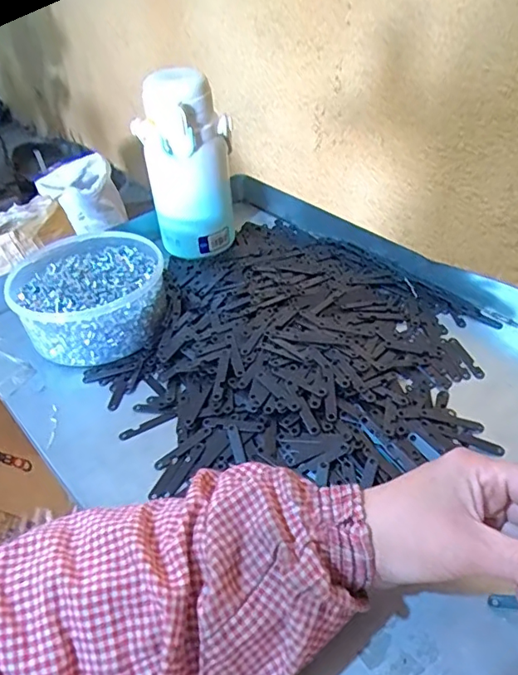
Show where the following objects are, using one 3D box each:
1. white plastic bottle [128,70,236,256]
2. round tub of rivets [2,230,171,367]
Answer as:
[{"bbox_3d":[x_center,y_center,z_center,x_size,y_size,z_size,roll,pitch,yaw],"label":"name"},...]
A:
[{"bbox_3d":[-0.081,-0.195,0.616,0.079,0.182,0.086,20,47,27],"label":"white plastic bottle"},{"bbox_3d":[-0.169,-0.047,0.563,0.151,0.063,0.153,-15,41,-11],"label":"round tub of rivets"}]

